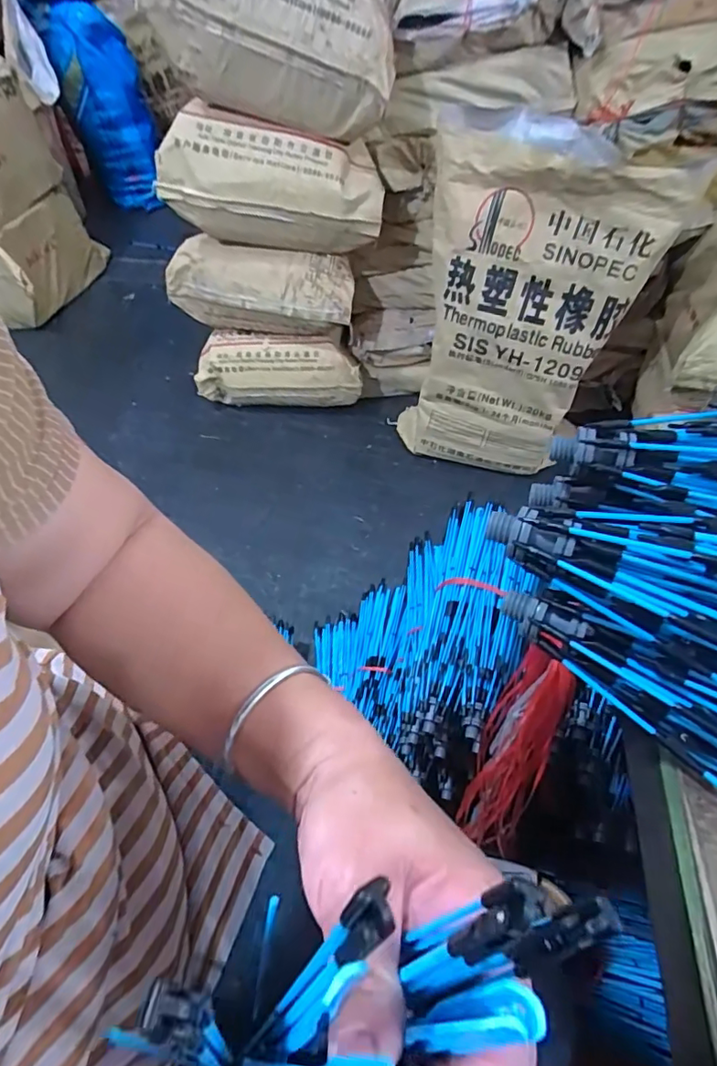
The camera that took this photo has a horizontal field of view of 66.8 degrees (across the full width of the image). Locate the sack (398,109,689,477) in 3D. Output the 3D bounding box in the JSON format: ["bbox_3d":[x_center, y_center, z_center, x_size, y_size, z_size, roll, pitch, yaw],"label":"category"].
[{"bbox_3d":[0.337,-0.436,1.250,0.482,0.741,0.091,24,52,20],"label":"sack"}]

